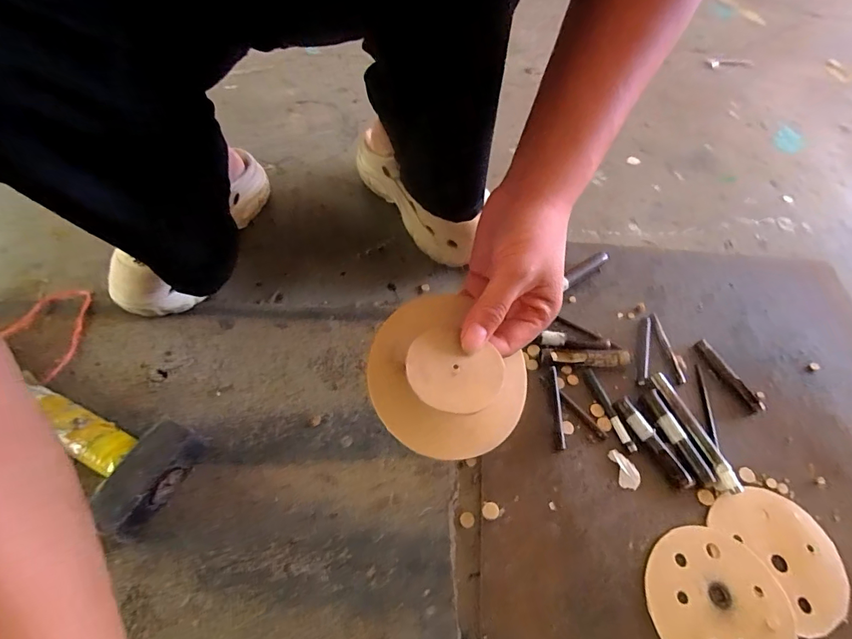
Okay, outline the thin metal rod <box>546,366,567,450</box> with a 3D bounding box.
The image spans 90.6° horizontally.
[{"bbox_3d":[0.130,0.085,0.419,0.009,0.008,0.086,4,56,2],"label":"thin metal rod"}]

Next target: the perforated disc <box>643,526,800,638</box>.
[{"bbox_3d":[0.228,0.221,0.329,0.105,0.006,0.103,0,56,-1],"label":"perforated disc"}]

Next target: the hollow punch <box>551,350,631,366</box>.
[{"bbox_3d":[0.174,0.039,0.447,0.076,0.016,0.015,7,56,4],"label":"hollow punch"}]

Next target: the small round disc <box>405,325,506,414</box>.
[{"bbox_3d":[0.016,0.031,0.250,0.057,0.010,0.050,26,59,16],"label":"small round disc"}]

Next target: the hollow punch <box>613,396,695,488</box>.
[{"bbox_3d":[0.211,0.115,0.396,0.015,0.014,0.090,-21,59,-15],"label":"hollow punch"}]

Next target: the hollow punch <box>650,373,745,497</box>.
[{"bbox_3d":[0.253,0.105,0.401,0.017,0.014,0.119,-14,57,-10],"label":"hollow punch"}]

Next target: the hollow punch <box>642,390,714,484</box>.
[{"bbox_3d":[0.235,0.111,0.400,0.015,0.012,0.092,-15,57,-11],"label":"hollow punch"}]

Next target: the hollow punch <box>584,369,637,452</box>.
[{"bbox_3d":[0.181,0.088,0.417,0.010,0.009,0.088,-12,57,-9],"label":"hollow punch"}]

